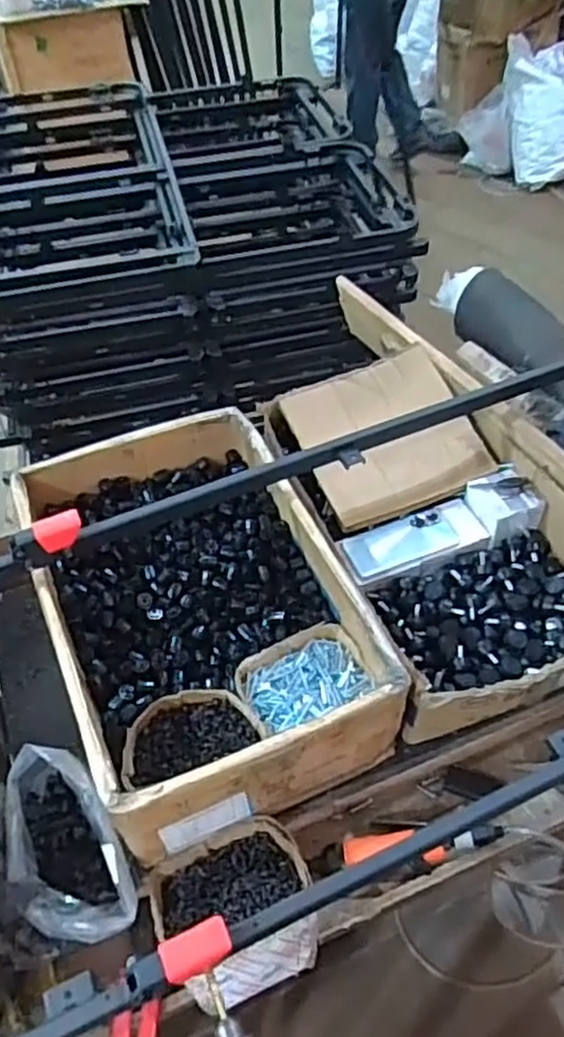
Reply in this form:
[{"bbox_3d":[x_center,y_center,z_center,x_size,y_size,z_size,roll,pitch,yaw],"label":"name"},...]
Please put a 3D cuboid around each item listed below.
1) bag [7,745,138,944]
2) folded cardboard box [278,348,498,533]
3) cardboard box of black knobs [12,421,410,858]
[{"bbox_3d":[-0.239,0.364,0.816,0.114,0.107,0.211,-20,51,-14],"label":"bag"},{"bbox_3d":[0.155,-0.134,1.133,0.257,0.033,0.264,-23,64,-9],"label":"folded cardboard box"},{"bbox_3d":[-0.114,0.103,0.960,0.343,0.134,0.533,-21,52,-15],"label":"cardboard box of black knobs"}]

